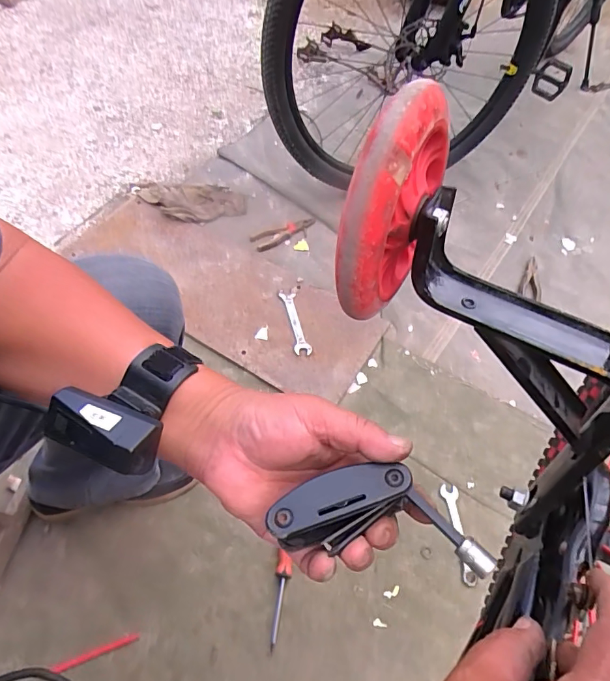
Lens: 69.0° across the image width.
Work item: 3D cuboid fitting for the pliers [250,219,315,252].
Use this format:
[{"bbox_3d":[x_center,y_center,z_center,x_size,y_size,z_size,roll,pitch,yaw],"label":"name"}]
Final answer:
[{"bbox_3d":[-0.045,-0.264,1.100,0.170,0.020,0.064,-23,61,-14],"label":"pliers"}]

